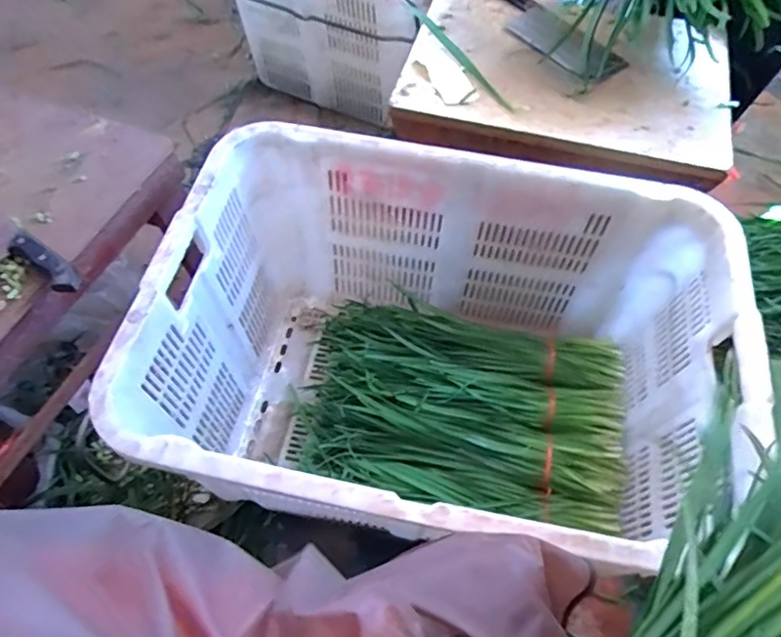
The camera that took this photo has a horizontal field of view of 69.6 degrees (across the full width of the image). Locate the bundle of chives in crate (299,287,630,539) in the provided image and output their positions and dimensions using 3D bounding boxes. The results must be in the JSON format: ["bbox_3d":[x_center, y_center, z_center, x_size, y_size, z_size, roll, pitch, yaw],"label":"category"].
[{"bbox_3d":[0.110,0.129,0.871,0.483,0.090,0.322,14,60,8],"label":"bundle of chives in crate"}]

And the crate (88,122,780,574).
[{"bbox_3d":[0.065,0.066,0.774,0.658,0.364,0.480,10,59,5],"label":"crate"}]

